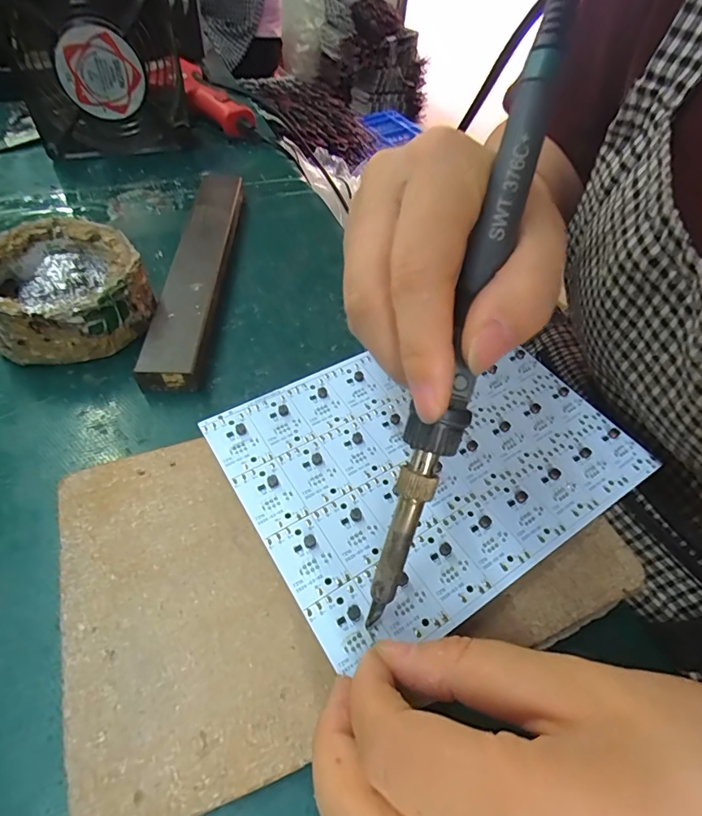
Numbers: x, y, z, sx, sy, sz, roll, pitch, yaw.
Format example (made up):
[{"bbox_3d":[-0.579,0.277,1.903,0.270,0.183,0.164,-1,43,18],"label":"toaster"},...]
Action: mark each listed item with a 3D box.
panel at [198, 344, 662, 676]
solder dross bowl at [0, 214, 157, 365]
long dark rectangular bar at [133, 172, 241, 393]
[{"bbox_3d":[0.036,0.017,0.207,0.166,0.005,0.123,-24,57,-24],"label":"panel"},{"bbox_3d":[-0.158,-0.065,0.254,0.080,0.041,0.080,3,51,-4],"label":"solder dross bowl"},{"bbox_3d":[-0.097,-0.100,0.304,0.033,0.018,0.221,2,51,-4],"label":"long dark rectangular bar"}]

